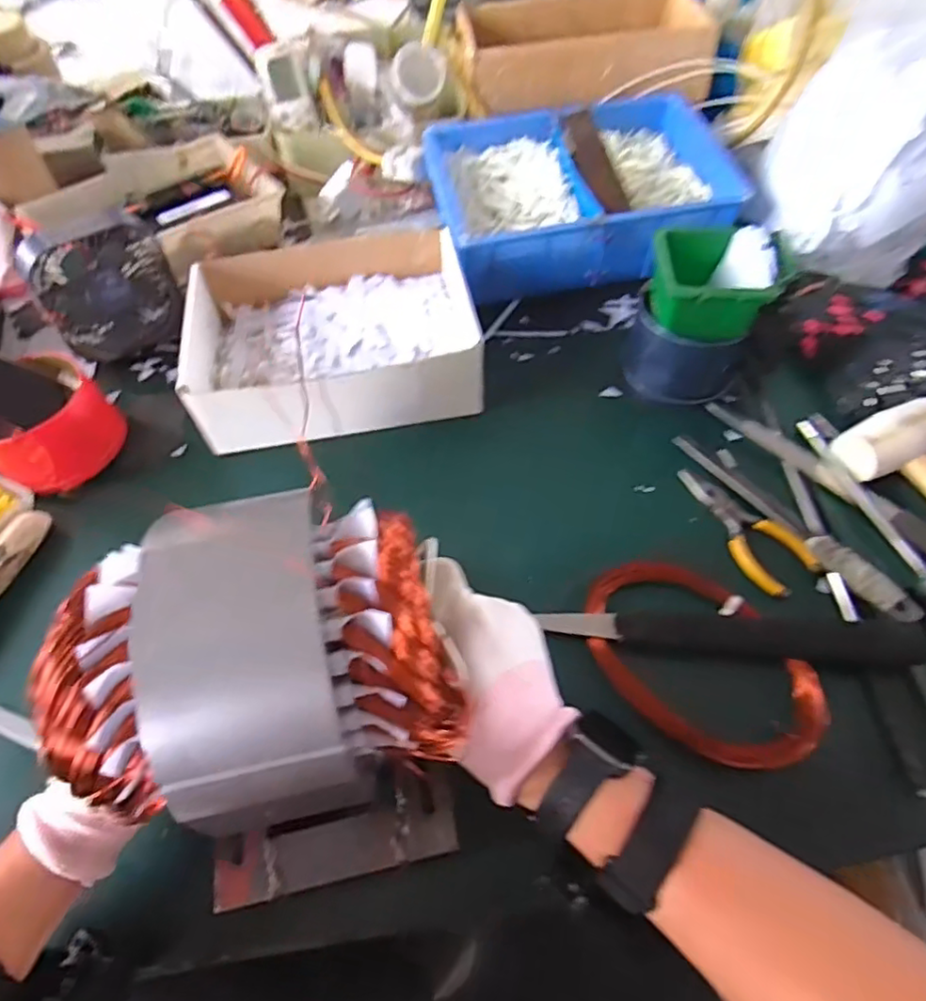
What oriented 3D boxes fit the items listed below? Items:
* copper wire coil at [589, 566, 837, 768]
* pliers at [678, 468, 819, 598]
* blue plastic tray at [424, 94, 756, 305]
[{"bbox_3d":[0.159,0.103,0.416,0.108,0.016,0.165,-39,64,-22],"label":"copper wire coil"},{"bbox_3d":[0.211,0.018,0.472,0.047,0.008,0.119,-30,61,-17],"label":"pliers"},{"bbox_3d":[0.115,-0.328,0.659,0.293,0.091,0.216,-8,57,-4],"label":"blue plastic tray"}]

